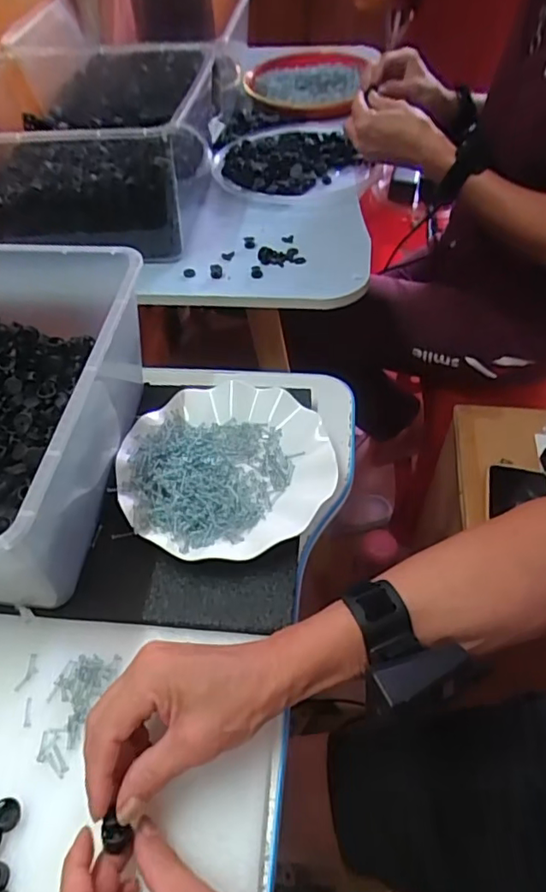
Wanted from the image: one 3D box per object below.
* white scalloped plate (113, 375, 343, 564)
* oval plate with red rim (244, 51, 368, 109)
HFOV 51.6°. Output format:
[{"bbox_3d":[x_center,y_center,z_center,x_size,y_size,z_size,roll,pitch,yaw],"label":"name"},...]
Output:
[{"bbox_3d":[-0.041,0.016,0.493,0.177,0.031,0.177,-6,51,-2],"label":"white scalloped plate"},{"bbox_3d":[0.059,-0.624,0.946,0.183,0.024,0.269,9,52,10],"label":"oval plate with red rim"}]

